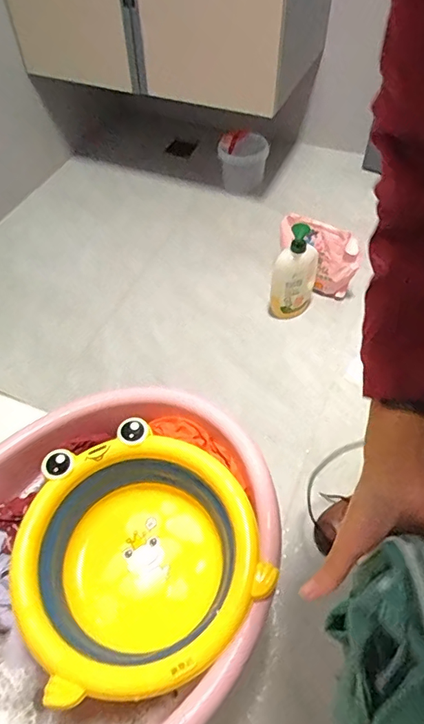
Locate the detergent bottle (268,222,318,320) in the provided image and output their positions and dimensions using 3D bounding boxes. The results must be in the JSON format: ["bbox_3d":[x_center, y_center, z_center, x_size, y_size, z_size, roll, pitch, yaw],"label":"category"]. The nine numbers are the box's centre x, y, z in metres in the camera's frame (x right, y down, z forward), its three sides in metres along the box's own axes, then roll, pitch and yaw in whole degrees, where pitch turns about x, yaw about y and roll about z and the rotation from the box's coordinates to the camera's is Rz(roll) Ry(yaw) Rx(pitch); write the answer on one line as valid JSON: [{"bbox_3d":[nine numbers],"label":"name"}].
[{"bbox_3d":[0.195,-0.200,1.143,0.098,0.271,0.075,13,53,12],"label":"detergent bottle"}]

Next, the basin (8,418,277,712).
[{"bbox_3d":[-0.094,0.249,0.619,0.288,0.110,0.305,-20,53,-13],"label":"basin"}]

